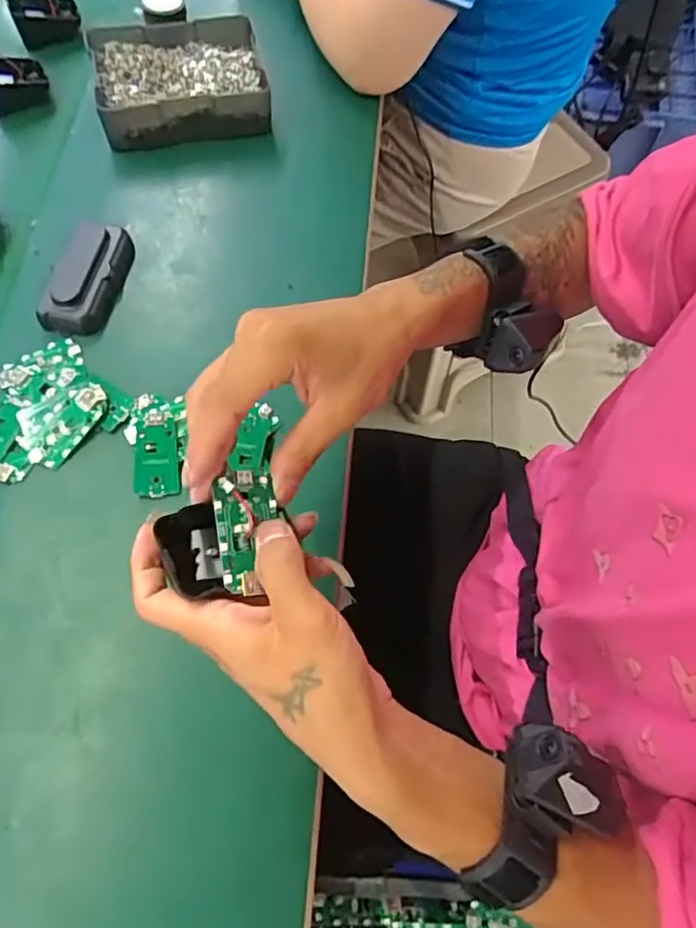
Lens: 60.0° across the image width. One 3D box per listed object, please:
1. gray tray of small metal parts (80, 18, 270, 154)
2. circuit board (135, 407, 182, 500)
[{"bbox_3d":[-0.164,-0.377,0.595,0.159,0.049,0.131,-14,68,-6],"label":"gray tray of small metal parts"},{"bbox_3d":[-0.143,-0.010,0.452,0.031,0.005,0.069,-6,67,-3],"label":"circuit board"}]

